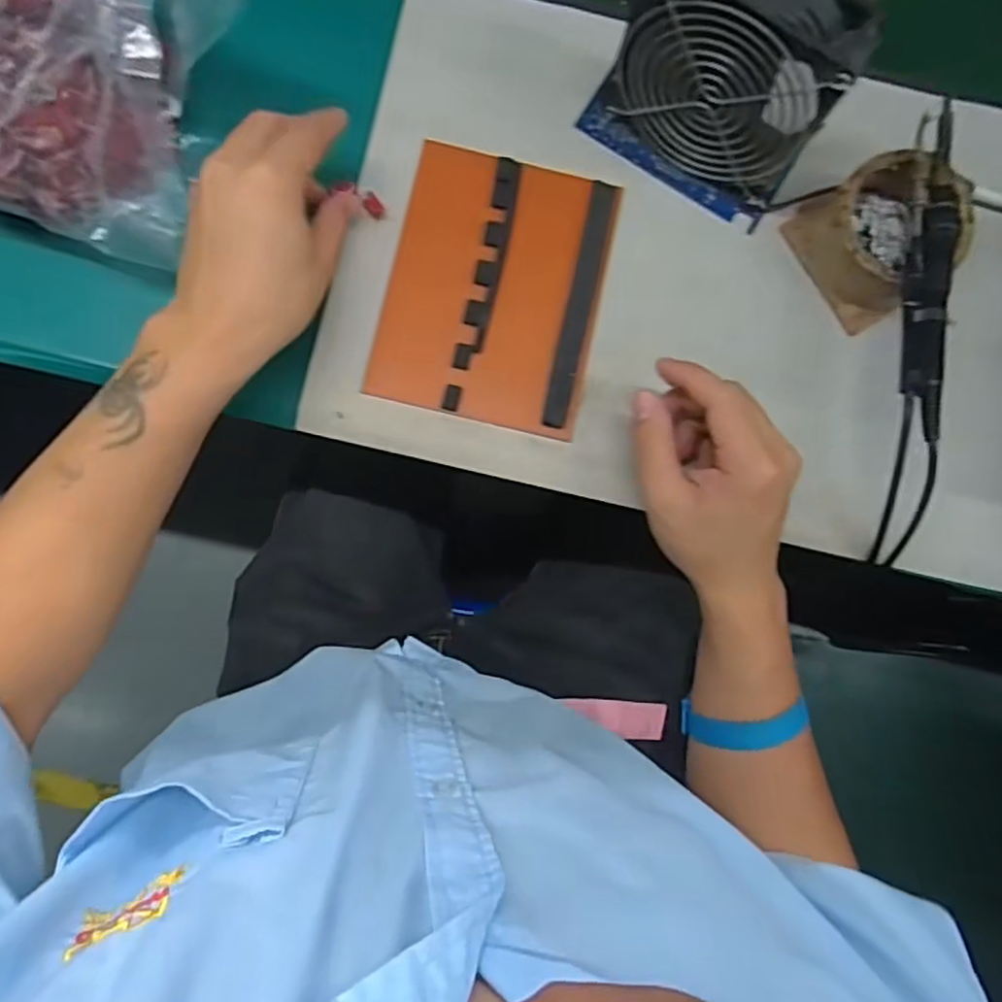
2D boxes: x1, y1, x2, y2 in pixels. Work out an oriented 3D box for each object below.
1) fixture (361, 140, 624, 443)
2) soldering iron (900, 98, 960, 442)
[{"bbox_3d":[-0.002,-0.135,0.427,0.130,0.008,0.167,13,82,-3],"label":"fixture"},{"bbox_3d":[0.248,-0.138,0.395,0.025,0.020,0.205,13,82,-3],"label":"soldering iron"}]

